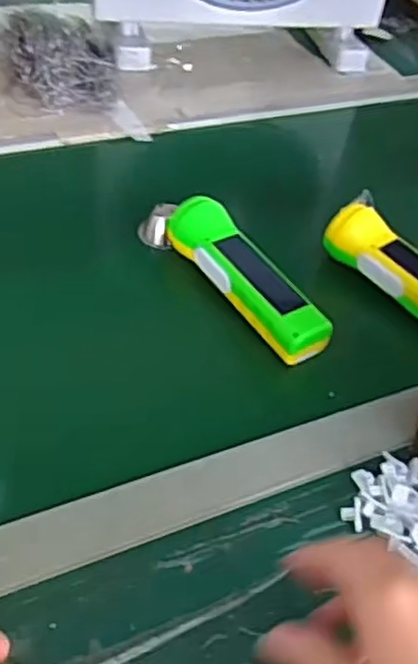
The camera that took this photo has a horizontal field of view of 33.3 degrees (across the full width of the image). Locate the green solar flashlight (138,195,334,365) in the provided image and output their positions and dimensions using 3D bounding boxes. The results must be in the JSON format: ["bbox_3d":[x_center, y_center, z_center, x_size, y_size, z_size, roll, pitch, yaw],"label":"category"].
[{"bbox_3d":[0.019,-0.052,0.568,0.045,0.046,0.196,-24,53,-29],"label":"green solar flashlight"}]

